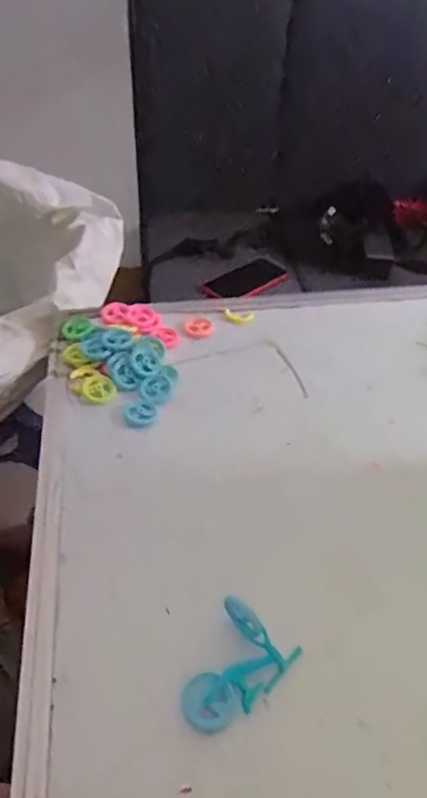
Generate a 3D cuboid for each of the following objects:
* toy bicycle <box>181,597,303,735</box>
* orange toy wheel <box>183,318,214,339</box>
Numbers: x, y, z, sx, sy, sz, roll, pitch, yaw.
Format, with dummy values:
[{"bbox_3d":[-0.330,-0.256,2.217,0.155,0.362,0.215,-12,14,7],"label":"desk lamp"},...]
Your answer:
[{"bbox_3d":[0.013,0.157,0.326,0.047,0.022,0.068,25,48,23],"label":"toy bicycle"},{"bbox_3d":[-0.015,-0.073,0.581,0.030,0.004,0.031,1,43,-1],"label":"orange toy wheel"}]

